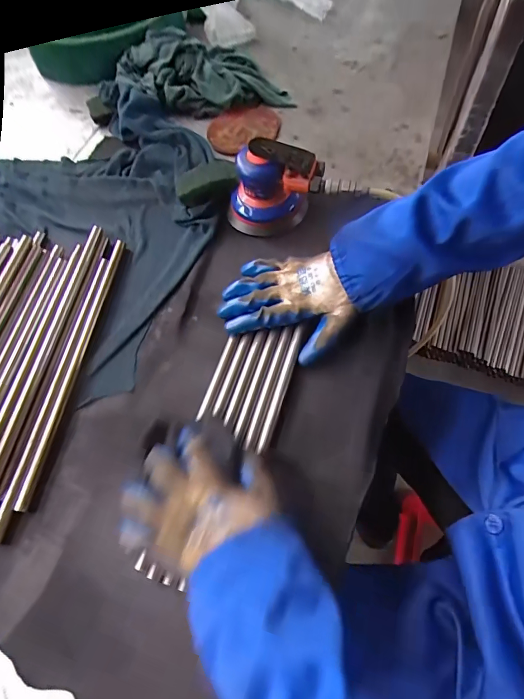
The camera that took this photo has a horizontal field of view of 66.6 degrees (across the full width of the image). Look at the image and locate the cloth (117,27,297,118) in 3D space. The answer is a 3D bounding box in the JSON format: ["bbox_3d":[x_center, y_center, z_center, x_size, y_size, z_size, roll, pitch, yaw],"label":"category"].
[{"bbox_3d":[-0.109,-0.487,0.697,0.277,0.070,0.187,-14,62,-3],"label":"cloth"}]

